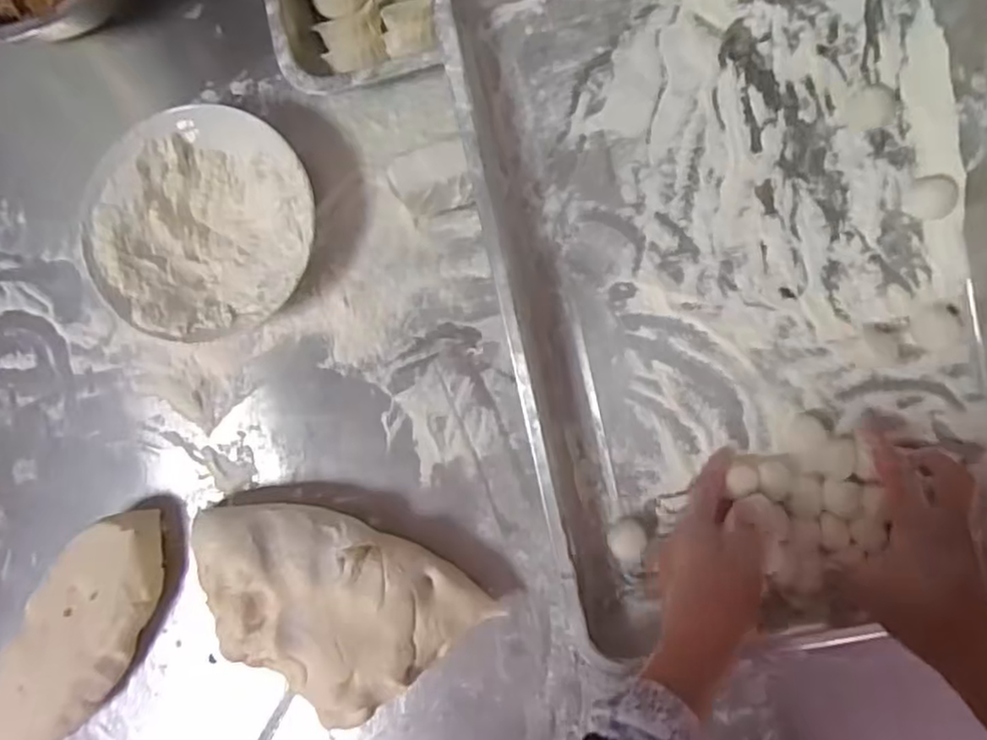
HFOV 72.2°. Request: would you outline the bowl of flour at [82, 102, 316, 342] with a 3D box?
[{"bbox_3d":[-0.217,-0.108,0.524,0.172,0.054,0.166,0,87,6],"label":"bowl of flour"}]

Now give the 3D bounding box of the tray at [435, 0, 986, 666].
[{"bbox_3d":[0.177,-0.064,0.453,0.333,0.051,0.477,-13,95,5],"label":"tray"}]

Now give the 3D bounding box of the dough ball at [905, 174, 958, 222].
[{"bbox_3d":[0.296,-0.116,0.460,0.030,0.015,0.028,0,87,6],"label":"dough ball"}]

